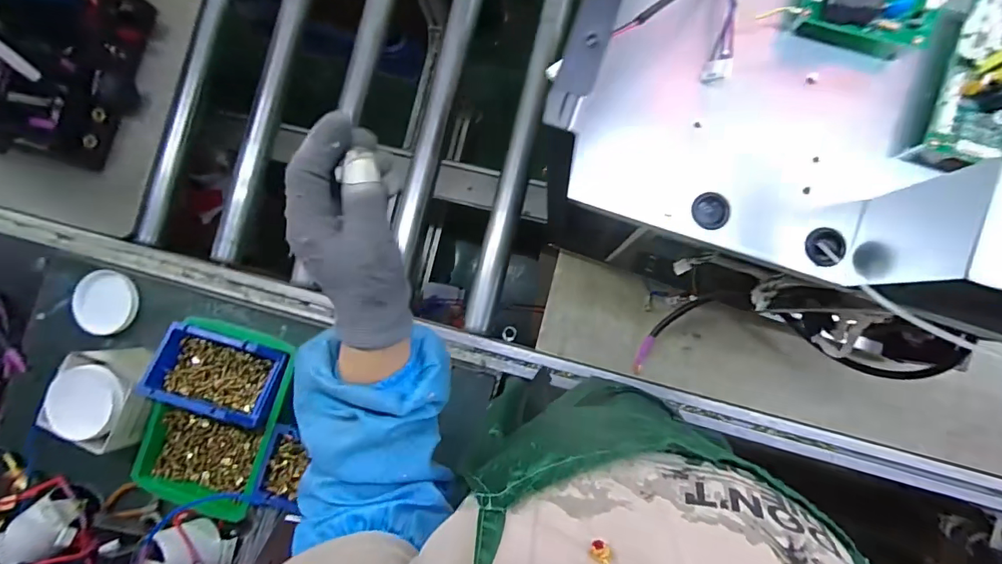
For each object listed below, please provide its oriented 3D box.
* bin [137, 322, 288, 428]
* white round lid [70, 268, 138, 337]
[{"bbox_3d":[-0.390,0.126,0.631,0.169,0.060,0.105,15,68,3],"label":"bin"},{"bbox_3d":[-0.624,0.032,0.729,0.100,0.018,0.098,0,94,-2],"label":"white round lid"}]

